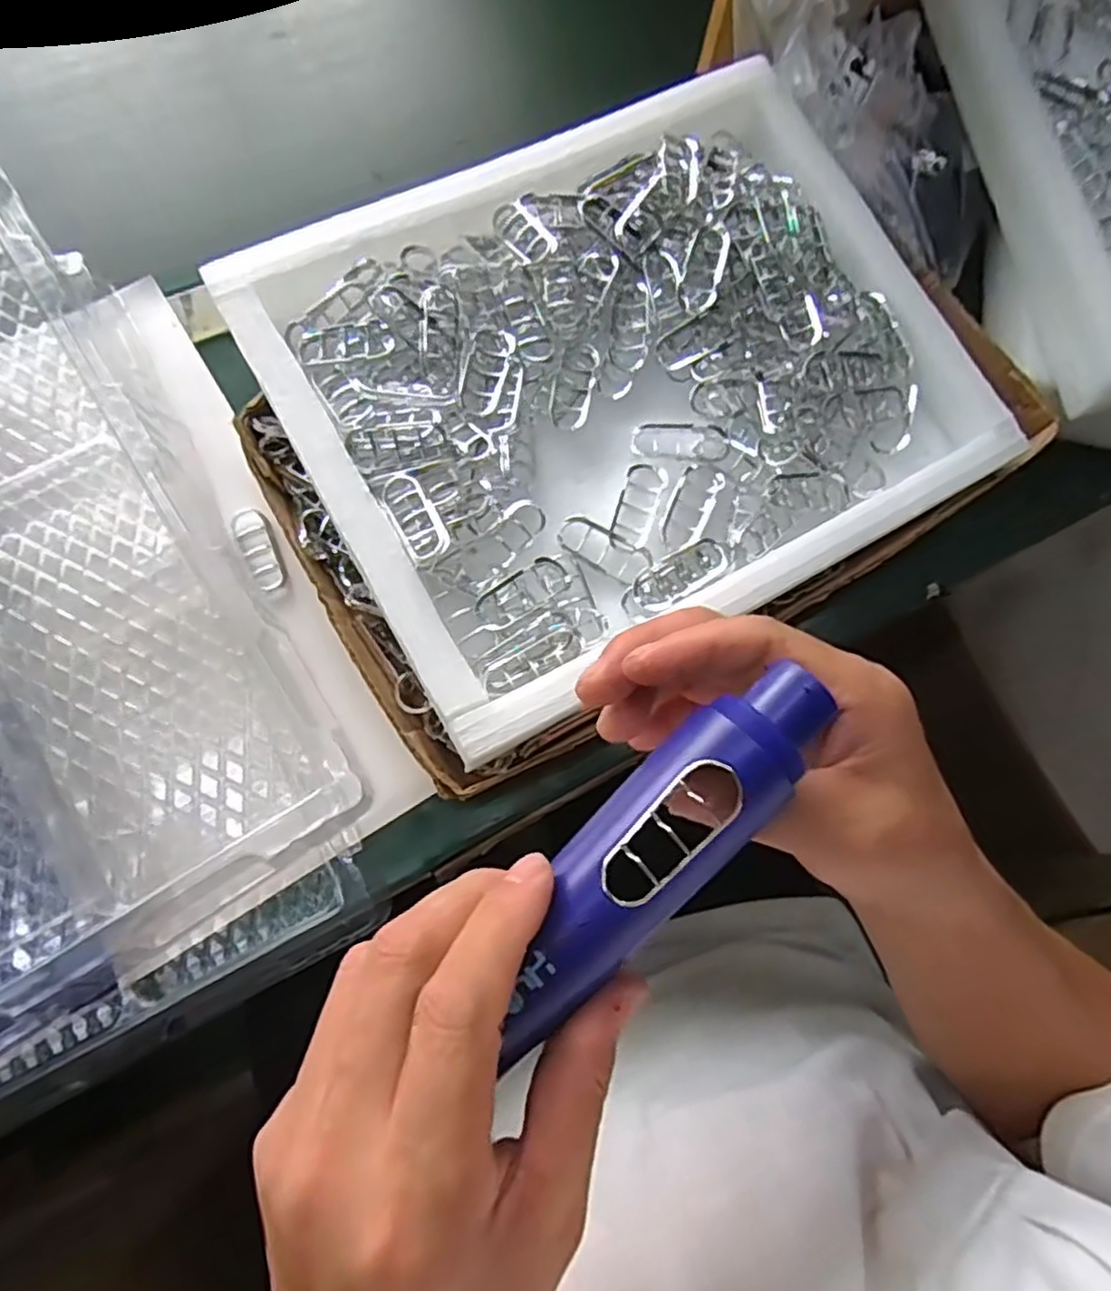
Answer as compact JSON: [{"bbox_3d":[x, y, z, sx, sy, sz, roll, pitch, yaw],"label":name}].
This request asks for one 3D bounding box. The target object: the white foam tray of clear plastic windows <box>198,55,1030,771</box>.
[{"bbox_3d":[0.043,-0.147,0.386,0.373,0.044,0.294,-30,79,-11],"label":"white foam tray of clear plastic windows"}]

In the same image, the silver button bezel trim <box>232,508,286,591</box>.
[{"bbox_3d":[-0.170,-0.055,0.408,0.019,0.007,0.052,-23,78,-10],"label":"silver button bezel trim"}]

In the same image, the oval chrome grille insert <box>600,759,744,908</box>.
[{"bbox_3d":[0.034,0.055,0.206,0.019,0.004,0.050,42,85,10],"label":"oval chrome grille insert"}]

